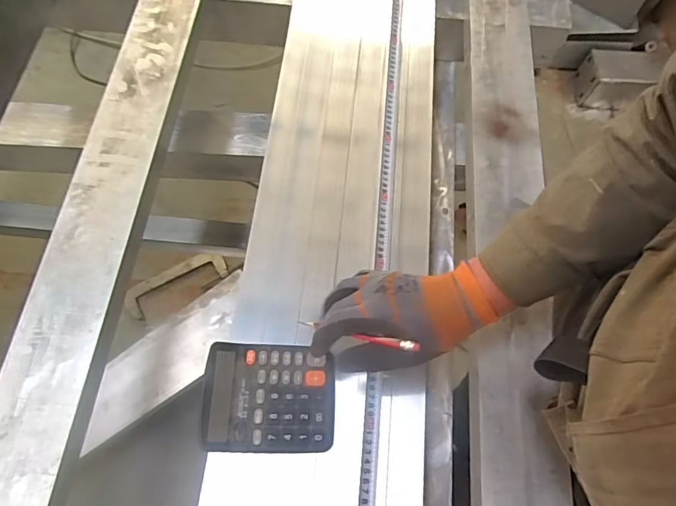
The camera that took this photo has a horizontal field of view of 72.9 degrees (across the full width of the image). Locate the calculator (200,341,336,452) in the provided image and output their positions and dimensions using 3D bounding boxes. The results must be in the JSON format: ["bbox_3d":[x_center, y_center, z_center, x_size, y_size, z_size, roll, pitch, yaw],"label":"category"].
[{"bbox_3d":[-0.076,0.161,0.517,0.143,0.028,0.115,1,68,-2],"label":"calculator"}]

